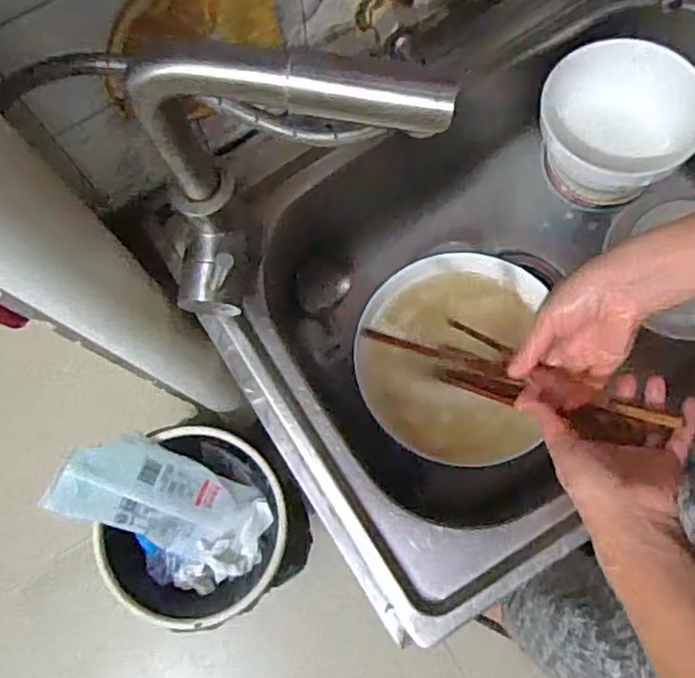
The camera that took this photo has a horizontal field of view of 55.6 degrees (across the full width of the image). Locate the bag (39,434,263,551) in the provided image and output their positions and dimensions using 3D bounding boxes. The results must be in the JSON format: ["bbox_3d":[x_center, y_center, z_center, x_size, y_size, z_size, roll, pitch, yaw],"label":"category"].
[{"bbox_3d":[-0.258,0.222,0.928,0.295,0.031,0.140,19,76,-25],"label":"bag"}]

